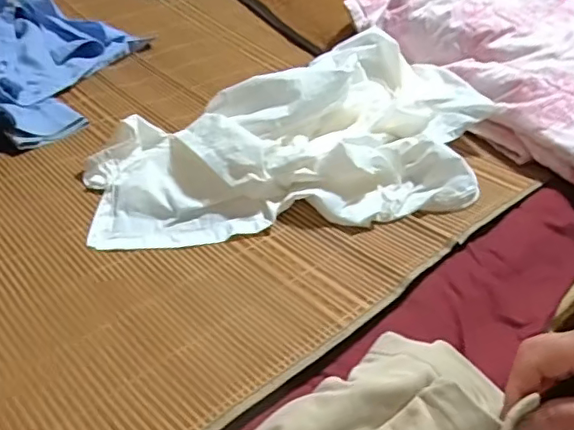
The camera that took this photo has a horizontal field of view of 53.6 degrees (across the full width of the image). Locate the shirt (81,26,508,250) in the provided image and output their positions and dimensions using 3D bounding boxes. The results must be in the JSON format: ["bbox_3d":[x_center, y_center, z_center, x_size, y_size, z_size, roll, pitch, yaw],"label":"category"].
[{"bbox_3d":[0.021,-0.107,0.711,0.528,0.116,0.273,-7,41,-15],"label":"shirt"}]

